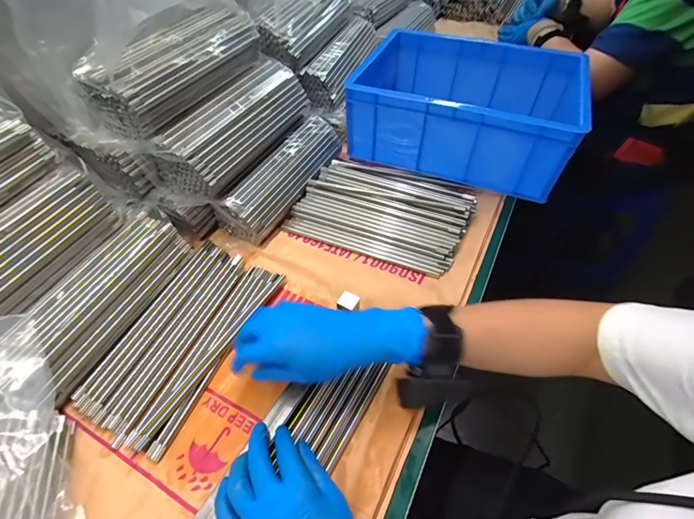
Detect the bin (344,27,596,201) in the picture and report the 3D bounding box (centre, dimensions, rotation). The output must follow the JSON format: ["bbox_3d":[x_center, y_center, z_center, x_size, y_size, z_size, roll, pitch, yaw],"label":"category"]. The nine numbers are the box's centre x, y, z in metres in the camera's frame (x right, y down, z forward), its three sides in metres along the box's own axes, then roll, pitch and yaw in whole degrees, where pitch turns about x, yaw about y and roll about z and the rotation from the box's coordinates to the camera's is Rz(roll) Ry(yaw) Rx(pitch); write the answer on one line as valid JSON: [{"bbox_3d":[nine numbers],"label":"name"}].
[{"bbox_3d":[0.189,-0.260,0.610,0.341,0.118,0.257,17,54,12],"label":"bin"}]

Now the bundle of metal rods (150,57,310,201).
[{"bbox_3d":[-0.155,-0.188,0.508,0.093,0.081,0.249,21,55,17],"label":"bundle of metal rods"}]

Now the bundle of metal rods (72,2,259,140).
[{"bbox_3d":[-0.213,-0.257,0.470,0.088,0.079,0.245,25,56,19],"label":"bundle of metal rods"}]

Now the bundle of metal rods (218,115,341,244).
[{"bbox_3d":[-0.092,-0.129,0.552,0.070,0.065,0.236,25,56,17],"label":"bundle of metal rods"}]

